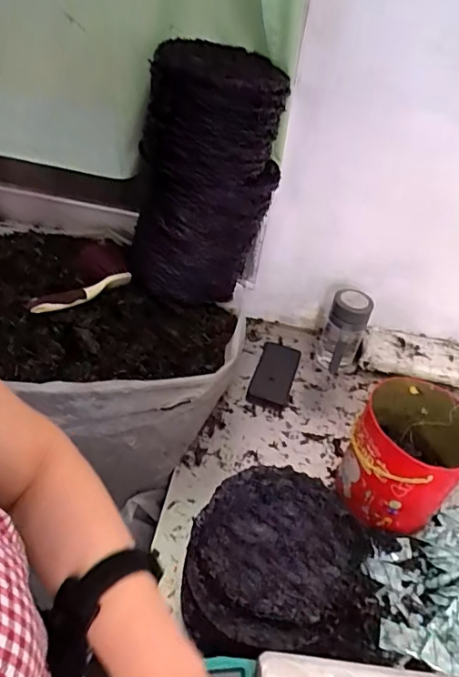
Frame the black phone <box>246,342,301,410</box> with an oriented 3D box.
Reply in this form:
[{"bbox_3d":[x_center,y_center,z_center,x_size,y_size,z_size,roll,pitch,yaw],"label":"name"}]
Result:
[{"bbox_3d":[0.090,0.071,1.024,0.077,0.008,0.173,15,42,8],"label":"black phone"}]

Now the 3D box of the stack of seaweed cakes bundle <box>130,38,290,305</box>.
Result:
[{"bbox_3d":[-0.041,-0.262,0.865,0.227,0.370,0.173,8,41,0],"label":"stack of seaweed cakes bundle"}]

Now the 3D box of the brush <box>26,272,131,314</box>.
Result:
[{"bbox_3d":[-0.247,-0.078,0.869,0.040,0.031,0.208,28,32,21],"label":"brush"}]

